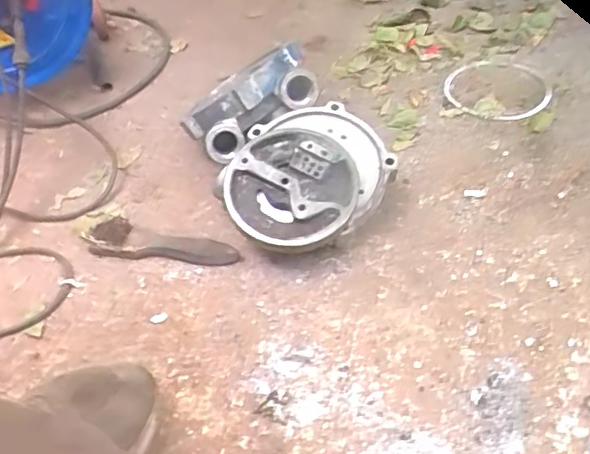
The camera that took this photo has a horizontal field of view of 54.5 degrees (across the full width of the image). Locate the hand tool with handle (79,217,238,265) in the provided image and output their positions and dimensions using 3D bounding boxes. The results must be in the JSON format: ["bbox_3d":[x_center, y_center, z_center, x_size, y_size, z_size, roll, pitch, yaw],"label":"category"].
[{"bbox_3d":[-0.153,0.015,0.676,0.177,0.032,0.041,6,50,12],"label":"hand tool with handle"}]

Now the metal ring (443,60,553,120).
[{"bbox_3d":[0.279,-0.197,0.805,0.130,0.009,0.136,-3,48,4],"label":"metal ring"}]

